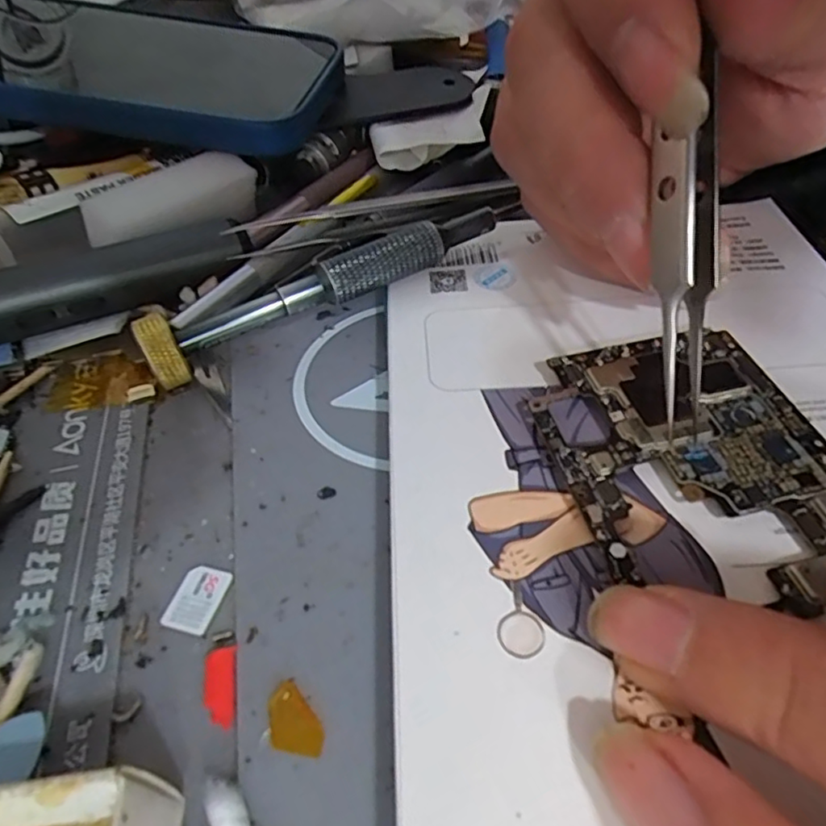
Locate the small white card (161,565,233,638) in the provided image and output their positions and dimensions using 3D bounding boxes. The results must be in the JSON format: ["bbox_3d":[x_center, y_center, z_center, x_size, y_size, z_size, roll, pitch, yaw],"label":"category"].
[{"bbox_3d":[-0.041,0.035,0.111,0.009,0.004,0.012,11,51,10],"label":"small white card"}]

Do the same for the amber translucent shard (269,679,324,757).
[{"bbox_3d":[-0.020,0.049,0.093,0.007,0.004,0.012,-34,53,-23],"label":"amber translucent shard"}]

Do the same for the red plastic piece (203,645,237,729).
[{"bbox_3d":[-0.033,0.045,0.098,0.005,0.004,0.013,-10,48,-2],"label":"red plastic piece"}]

